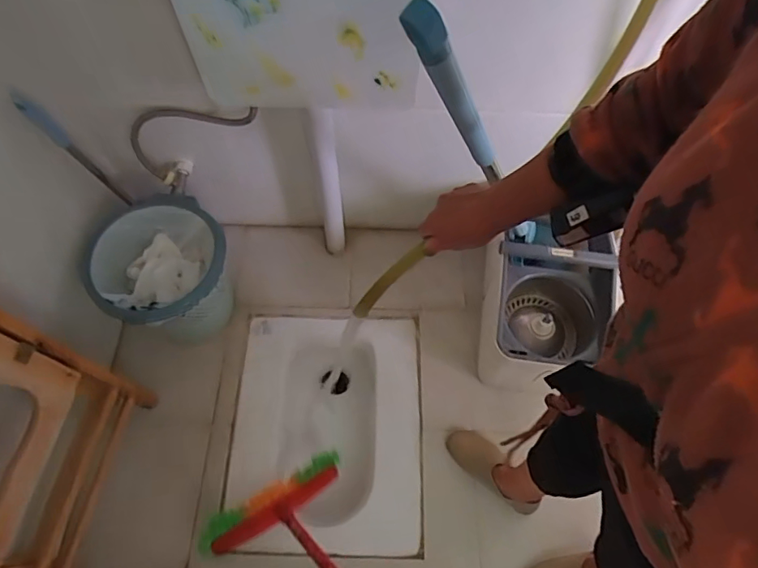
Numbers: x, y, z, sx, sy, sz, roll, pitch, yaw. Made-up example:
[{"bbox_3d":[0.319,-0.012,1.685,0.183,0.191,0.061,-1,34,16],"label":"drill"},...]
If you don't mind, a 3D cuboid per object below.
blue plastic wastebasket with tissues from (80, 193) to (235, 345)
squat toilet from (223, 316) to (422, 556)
[{"bbox_3d":[-0.456,-0.007,1.100,0.260,0.291,0.272,-2,61,3],"label":"blue plastic wastebasket with tissues"},{"bbox_3d":[-0.117,0.362,1.211,0.420,0.225,0.528,-1,61,4],"label":"squat toilet"}]

